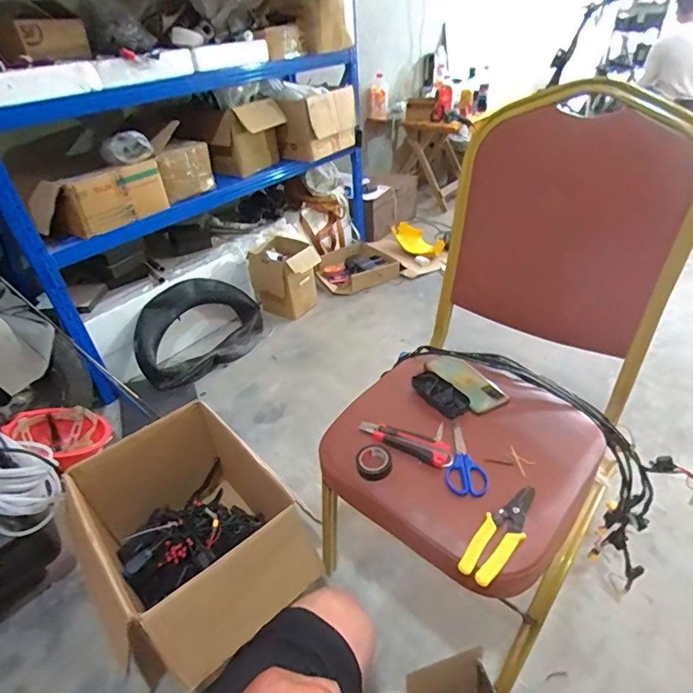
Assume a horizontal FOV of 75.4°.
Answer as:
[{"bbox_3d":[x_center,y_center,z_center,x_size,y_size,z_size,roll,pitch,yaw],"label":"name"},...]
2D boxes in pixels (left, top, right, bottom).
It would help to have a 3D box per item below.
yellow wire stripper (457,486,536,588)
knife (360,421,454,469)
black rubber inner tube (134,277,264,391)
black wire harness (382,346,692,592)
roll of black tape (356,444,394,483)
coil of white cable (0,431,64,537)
[{"bbox_3d":[0.209,0.242,0.593,0.162,0.007,0.049,-31,45,-31],"label":"yellow wire stripper"},{"bbox_3d":[0.093,0.152,0.720,0.157,0.015,0.038,18,42,26],"label":"knife"},{"bbox_3d":[-0.535,-0.076,1.670,0.502,0.259,0.219,-32,45,-31],"label":"black rubber inner tube"},{"bbox_3d":[0.335,0.166,0.841,0.548,0.236,0.218,33,50,11],"label":"black wire harness"},{"bbox_3d":[0.042,0.176,0.690,0.056,0.018,0.061,-3,37,2],"label":"roll of black tape"},{"bbox_3d":[-0.725,0.232,0.904,0.242,0.223,0.182,18,42,27],"label":"coil of white cable"}]

